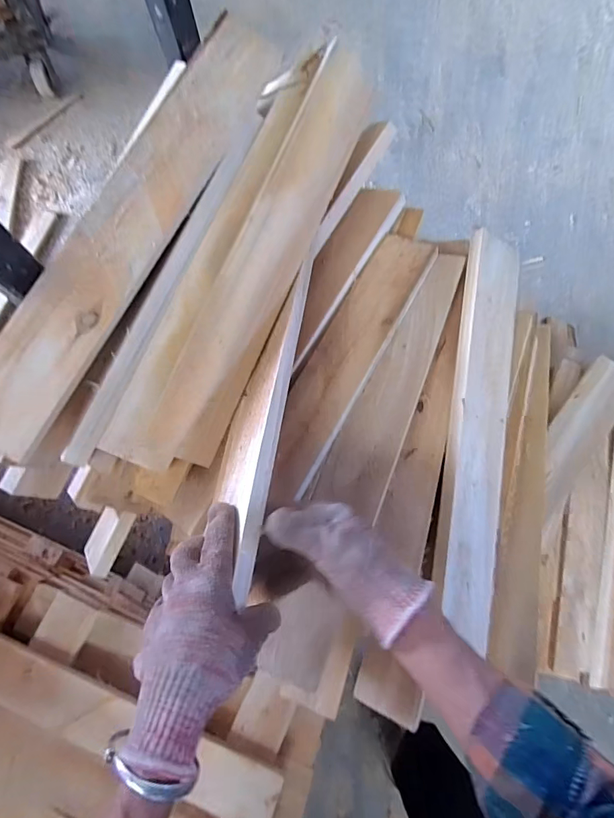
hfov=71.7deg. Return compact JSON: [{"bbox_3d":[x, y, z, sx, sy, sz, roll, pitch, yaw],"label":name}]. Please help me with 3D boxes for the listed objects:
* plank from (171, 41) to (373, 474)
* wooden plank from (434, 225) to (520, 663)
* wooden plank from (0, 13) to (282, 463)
[{"bbox_3d":[-0.036,-0.174,0.459,0.075,0.012,0.477,27,82,-25],"label":"plank"},{"bbox_3d":[0.202,0.013,0.494,0.079,0.018,0.458,16,77,-24],"label":"wooden plank"},{"bbox_3d":[-0.170,-0.184,0.416,0.080,0.015,0.490,30,80,-12],"label":"wooden plank"}]

